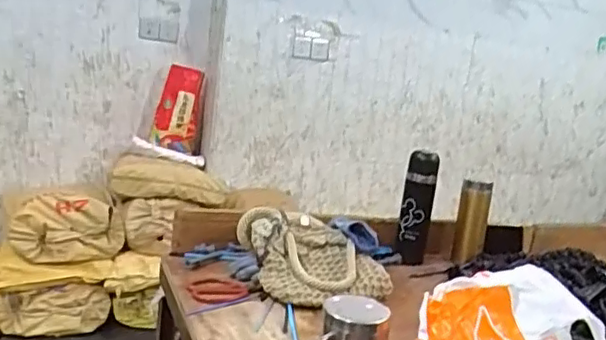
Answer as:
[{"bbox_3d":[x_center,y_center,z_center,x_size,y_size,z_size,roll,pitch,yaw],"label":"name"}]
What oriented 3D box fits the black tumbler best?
[{"bbox_3d":[0.236,0.080,1.291,0.063,0.229,0.064,9,11,9],"label":"black tumbler"}]

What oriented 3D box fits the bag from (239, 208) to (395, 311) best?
[{"bbox_3d":[0.017,0.153,1.075,0.194,0.113,0.215,-2,14,-41],"label":"bag"}]

